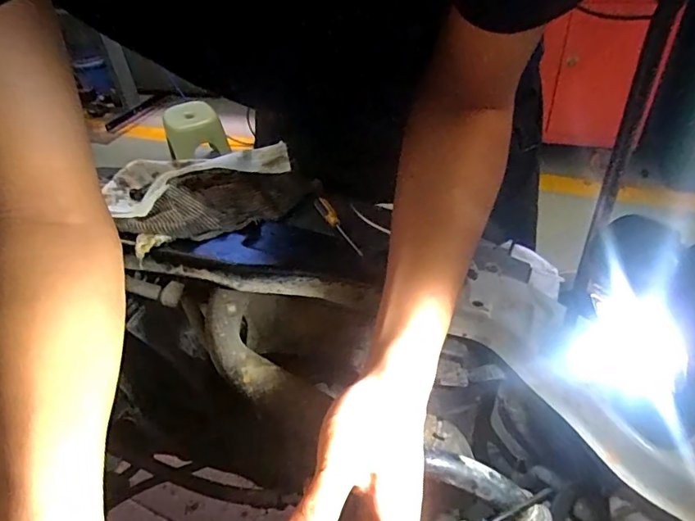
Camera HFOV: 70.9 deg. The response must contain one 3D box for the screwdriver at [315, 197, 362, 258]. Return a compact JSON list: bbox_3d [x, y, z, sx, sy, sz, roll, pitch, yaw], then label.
[{"bbox_3d":[-0.010,-0.039,0.538,0.013,0.016,0.124,-20,44,-16],"label":"screwdriver"}]

